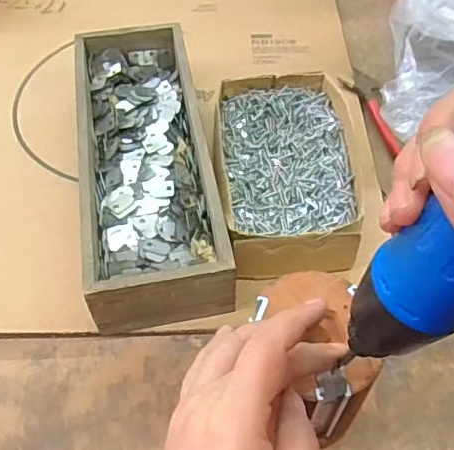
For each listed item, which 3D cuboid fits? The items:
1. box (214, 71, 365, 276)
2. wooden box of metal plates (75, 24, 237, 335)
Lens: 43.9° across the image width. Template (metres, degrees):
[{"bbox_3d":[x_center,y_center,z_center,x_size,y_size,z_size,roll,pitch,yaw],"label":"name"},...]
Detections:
[{"bbox_3d":[0.047,-0.045,0.469,0.113,0.052,0.183,-5,54,-5],"label":"box"},{"bbox_3d":[-0.067,-0.054,0.470,0.099,0.064,0.278,-8,55,-7],"label":"wooden box of metal plates"}]

